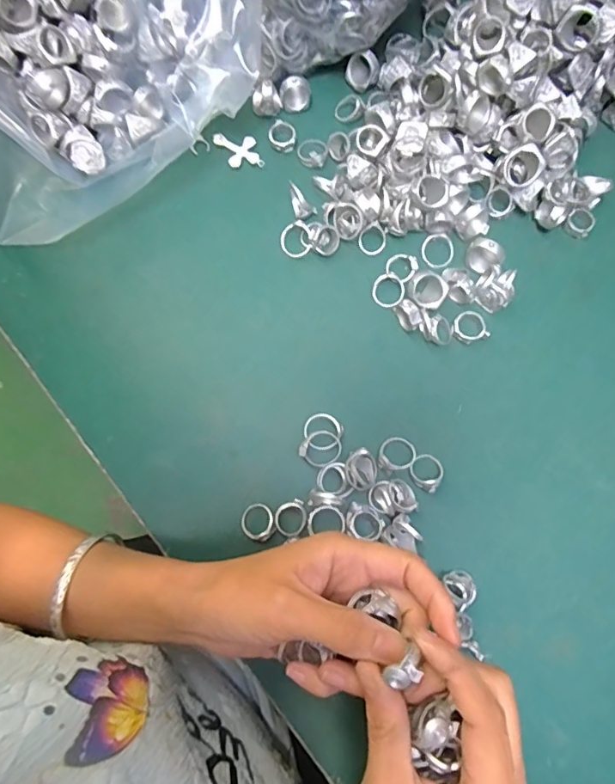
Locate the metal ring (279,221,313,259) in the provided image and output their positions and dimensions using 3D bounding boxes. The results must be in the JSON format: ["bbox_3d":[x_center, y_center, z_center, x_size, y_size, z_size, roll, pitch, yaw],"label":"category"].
[{"bbox_3d":[-0.008,-0.112,0.371,0.025,0.006,0.025,2,104,9],"label":"metal ring"}]

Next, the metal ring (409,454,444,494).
[{"bbox_3d":[0.081,0.053,0.337,0.024,0.010,0.022,0,78,1],"label":"metal ring"}]

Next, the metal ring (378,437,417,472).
[{"bbox_3d":[0.061,0.042,0.338,0.024,0.009,0.025,0,78,1],"label":"metal ring"}]

